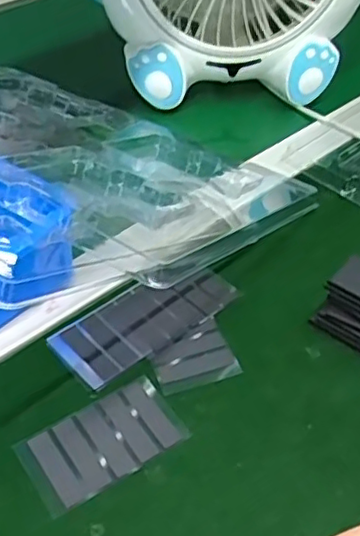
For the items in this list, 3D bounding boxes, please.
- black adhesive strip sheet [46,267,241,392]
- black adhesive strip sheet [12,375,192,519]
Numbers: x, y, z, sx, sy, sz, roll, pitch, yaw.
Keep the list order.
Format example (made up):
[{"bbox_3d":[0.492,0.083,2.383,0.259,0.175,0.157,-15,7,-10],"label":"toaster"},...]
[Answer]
[{"bbox_3d":[-0.020,0.031,0.423,0.125,0.004,0.051,-29,52,-29],"label":"black adhesive strip sheet"},{"bbox_3d":[-0.042,0.095,0.357,0.085,0.004,0.049,-25,50,-25],"label":"black adhesive strip sheet"}]

